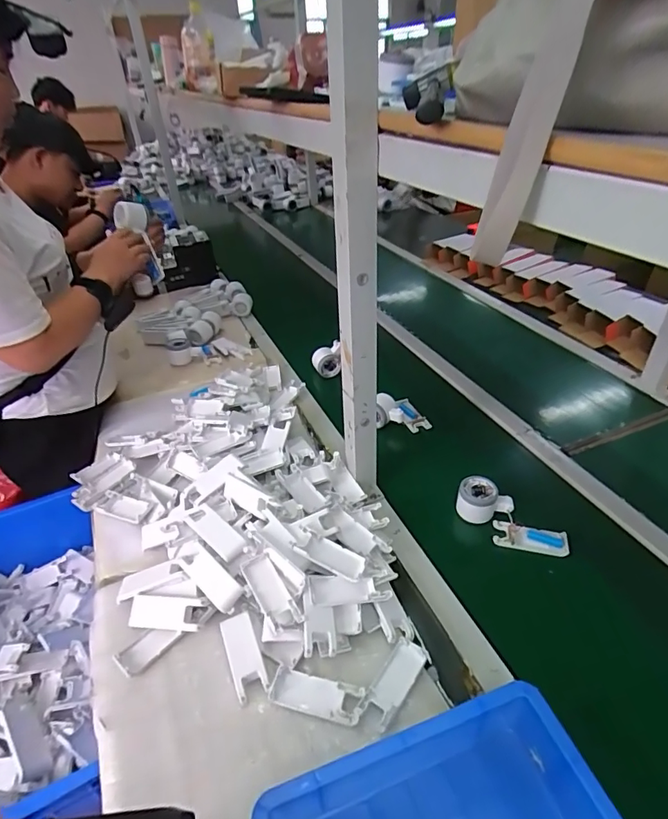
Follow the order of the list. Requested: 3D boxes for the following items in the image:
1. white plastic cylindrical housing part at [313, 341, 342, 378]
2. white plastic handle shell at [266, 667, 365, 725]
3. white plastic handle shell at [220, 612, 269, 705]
[{"bbox_3d":[-0.018,-0.117,1.106,0.067,0.060,0.062,-5,35,0],"label":"white plastic cylindrical housing part"},{"bbox_3d":[-0.021,0.325,0.532,0.102,0.017,0.037,9,38,15],"label":"white plastic handle shell"},{"bbox_3d":[-0.109,0.298,0.566,0.038,0.018,0.095,-16,39,-18],"label":"white plastic handle shell"}]

